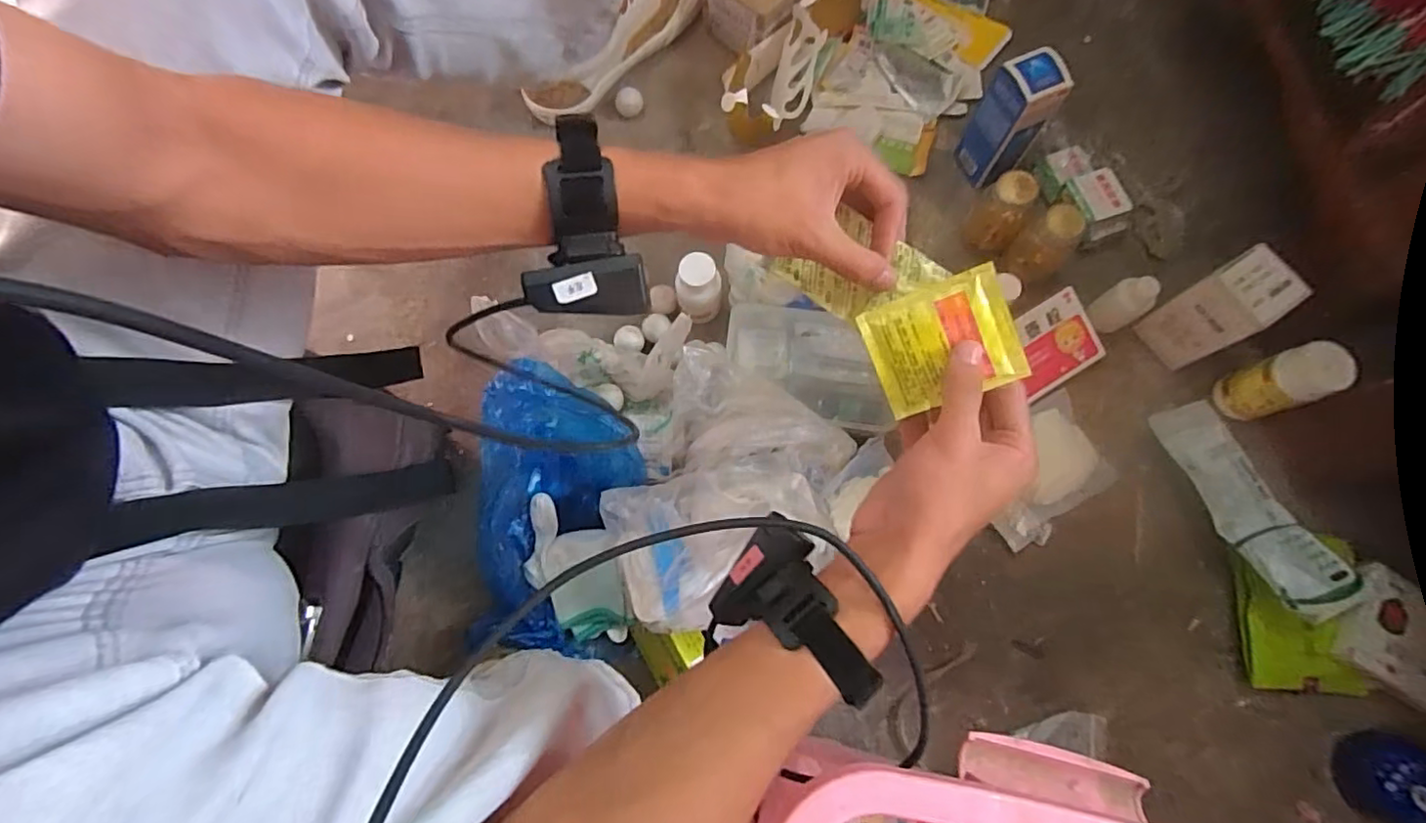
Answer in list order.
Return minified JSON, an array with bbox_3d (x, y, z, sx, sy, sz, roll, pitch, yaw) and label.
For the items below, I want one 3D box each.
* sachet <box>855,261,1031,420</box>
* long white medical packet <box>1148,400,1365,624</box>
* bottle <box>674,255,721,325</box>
[{"bbox_3d":[0.132,-0.039,0.353,0.077,0.008,0.065,-21,99,20],"label":"sachet"},{"bbox_3d":[0.497,0.084,0.566,0.096,0.020,0.201,-14,65,-23],"label":"long white medical packet"},{"bbox_3d":[-0.016,-0.124,0.618,0.049,0.070,0.045,-6,75,1],"label":"bottle"}]

